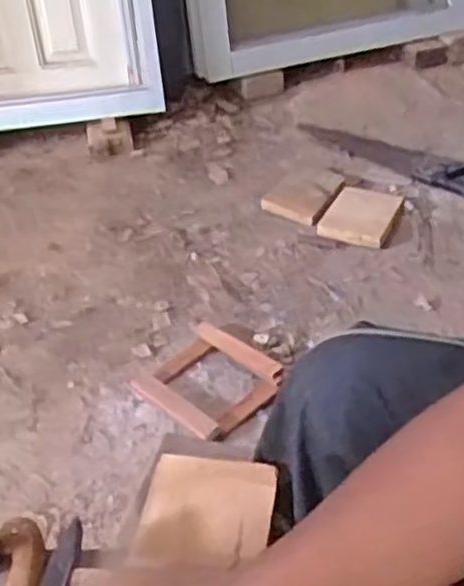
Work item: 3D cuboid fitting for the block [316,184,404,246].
[{"bbox_3d":[0.318,-0.189,1.803,0.160,0.033,0.222,14,41,22],"label":"block"}]

